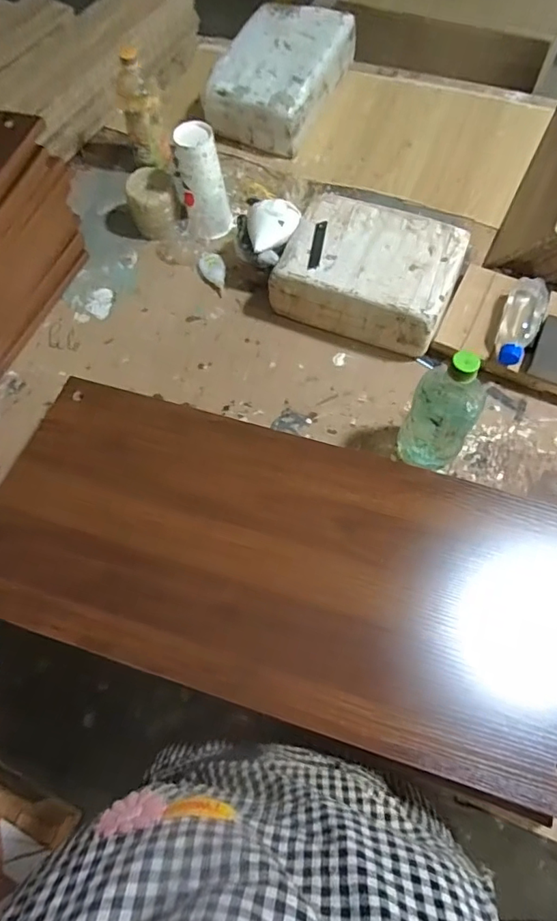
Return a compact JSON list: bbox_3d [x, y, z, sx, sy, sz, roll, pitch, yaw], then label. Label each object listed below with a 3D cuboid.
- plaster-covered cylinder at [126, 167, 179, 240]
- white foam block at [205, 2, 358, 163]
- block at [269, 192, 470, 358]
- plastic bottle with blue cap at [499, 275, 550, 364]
[{"bbox_3d":[-0.213,-0.439,0.869,0.080,0.077,0.086,-1,66,3],"label":"plaster-covered cylinder"},{"bbox_3d":[0.004,-0.733,0.962,0.191,0.112,0.288,24,70,13],"label":"white foam block"},{"bbox_3d":[0.141,-0.292,0.776,0.254,0.082,0.200,23,70,13],"label":"block"},{"bbox_3d":[0.353,-0.201,0.744,0.055,0.044,0.144,23,70,13],"label":"plastic bottle with blue cap"}]

